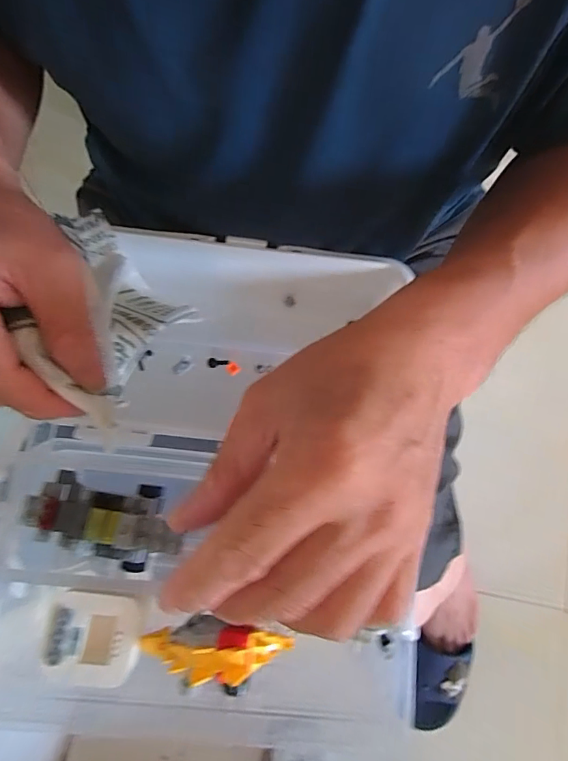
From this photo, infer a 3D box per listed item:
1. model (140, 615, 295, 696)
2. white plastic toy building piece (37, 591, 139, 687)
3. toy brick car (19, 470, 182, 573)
[{"bbox_3d":[-0.035,0.131,0.206,0.073,0.030,0.023,7,78,0],"label":"model"},{"bbox_3d":[-0.093,0.126,0.206,0.042,0.013,0.037,10,78,1],"label":"white plastic toy building piece"},{"bbox_3d":[-0.093,0.076,0.224,0.086,0.031,0.042,9,78,14],"label":"toy brick car"}]

